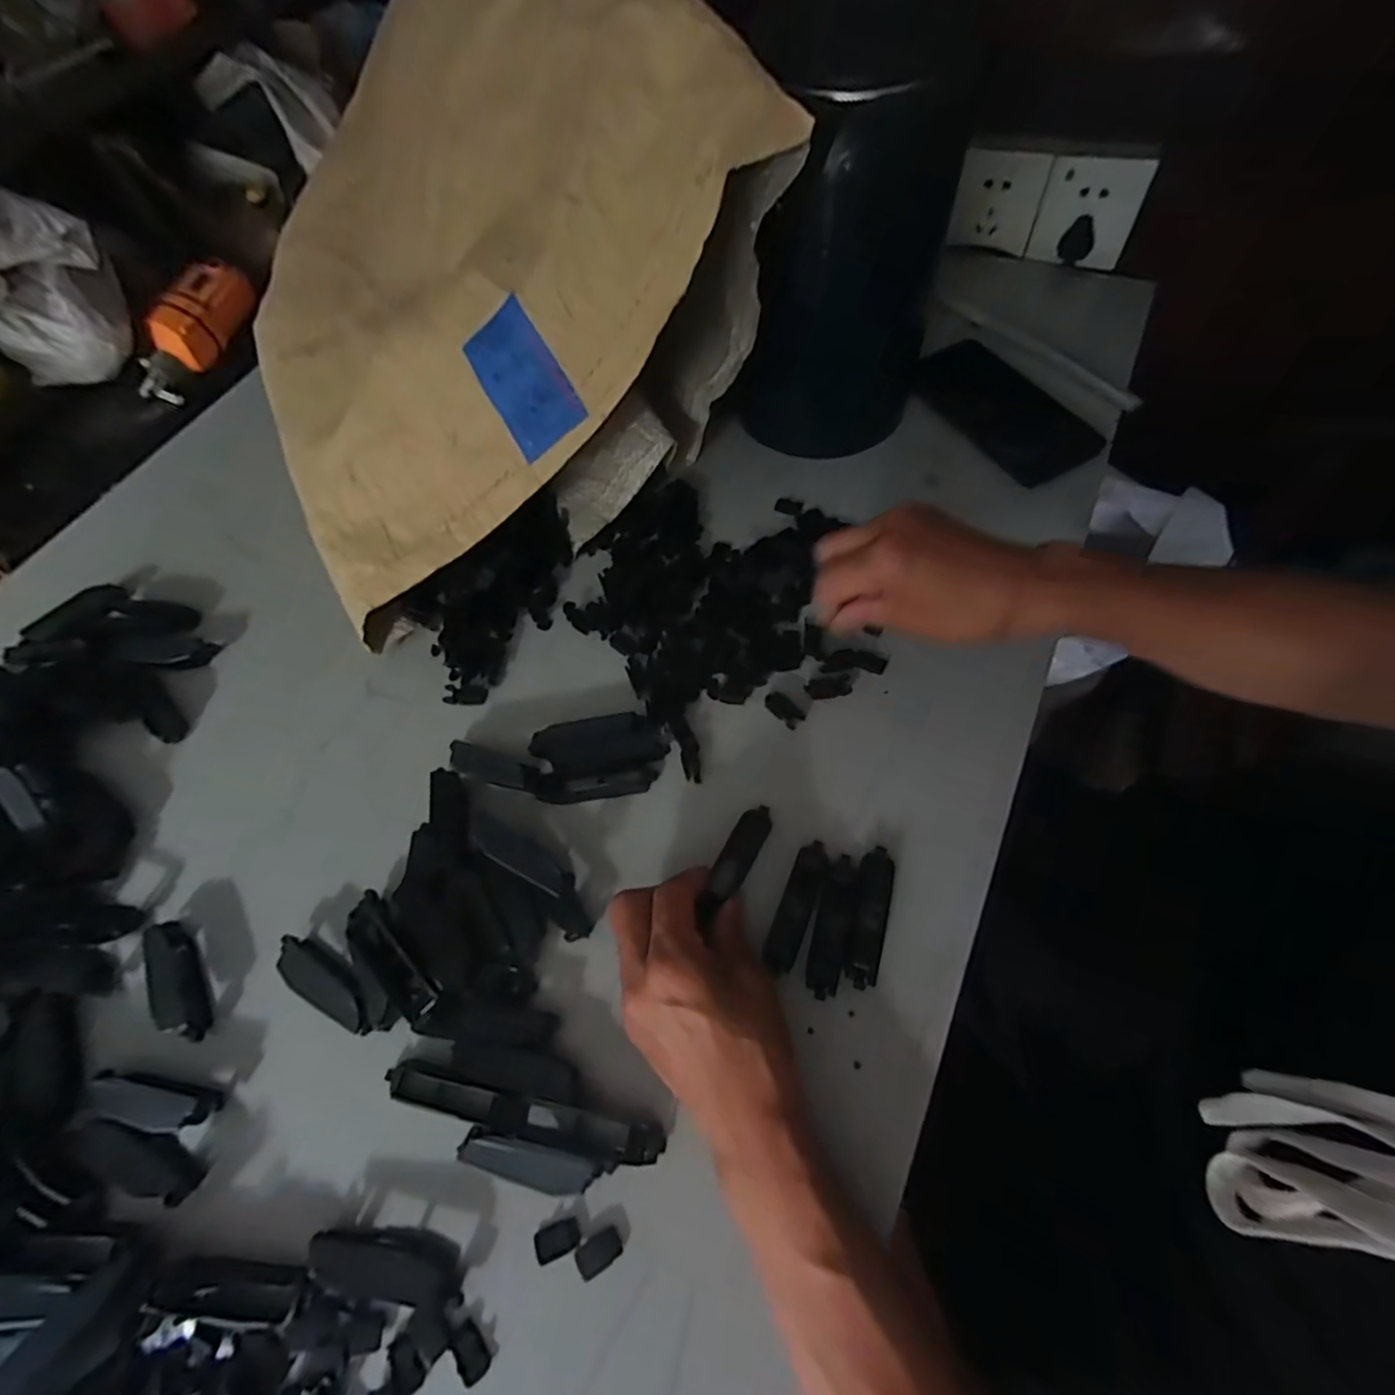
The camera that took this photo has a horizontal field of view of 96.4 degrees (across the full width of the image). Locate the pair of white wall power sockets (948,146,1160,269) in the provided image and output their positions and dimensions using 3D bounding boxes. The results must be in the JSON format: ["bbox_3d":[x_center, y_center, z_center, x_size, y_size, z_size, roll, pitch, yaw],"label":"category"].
[{"bbox_3d":[0.327,-0.466,0.588,0.157,0.071,0.025,17,64,13],"label":"pair of white wall power sockets"}]

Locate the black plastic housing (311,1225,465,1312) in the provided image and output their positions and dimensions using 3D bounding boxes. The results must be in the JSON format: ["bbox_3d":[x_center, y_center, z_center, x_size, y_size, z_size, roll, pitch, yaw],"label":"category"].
[{"bbox_3d":[-0.141,0.258,0.284,0.068,0.018,0.024,8,63,8],"label":"black plastic housing"}]

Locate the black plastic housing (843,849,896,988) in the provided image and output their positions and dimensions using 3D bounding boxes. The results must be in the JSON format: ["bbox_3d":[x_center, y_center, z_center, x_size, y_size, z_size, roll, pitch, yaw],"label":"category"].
[{"bbox_3d":[0.096,0.120,0.344,0.019,0.013,0.075,13,64,11],"label":"black plastic housing"}]

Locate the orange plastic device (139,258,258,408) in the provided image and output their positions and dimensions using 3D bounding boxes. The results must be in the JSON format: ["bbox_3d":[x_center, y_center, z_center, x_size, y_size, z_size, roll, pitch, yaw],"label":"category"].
[{"bbox_3d":[-1.060,-0.773,1.315,0.087,0.115,0.326,15,64,12],"label":"orange plastic device"}]

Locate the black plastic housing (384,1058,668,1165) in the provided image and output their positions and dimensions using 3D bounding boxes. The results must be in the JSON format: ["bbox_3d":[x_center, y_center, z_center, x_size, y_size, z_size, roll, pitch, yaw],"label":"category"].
[{"bbox_3d":[-0.088,0.208,0.312,0.142,0.015,0.018,9,63,9],"label":"black plastic housing"}]

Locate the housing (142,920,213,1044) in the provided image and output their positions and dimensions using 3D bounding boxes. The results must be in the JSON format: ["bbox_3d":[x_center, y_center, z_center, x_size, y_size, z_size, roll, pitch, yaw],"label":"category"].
[{"bbox_3d":[-0.292,0.157,0.348,0.013,0.024,0.072,-34,65,-14],"label":"housing"}]

